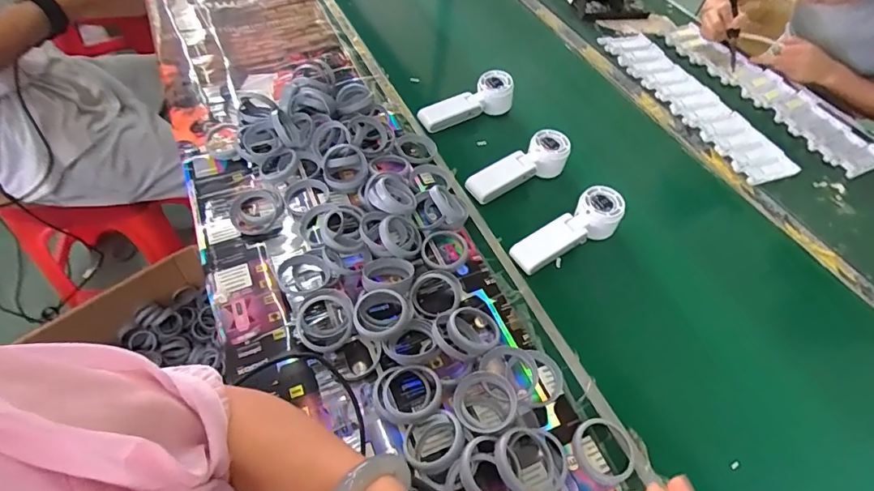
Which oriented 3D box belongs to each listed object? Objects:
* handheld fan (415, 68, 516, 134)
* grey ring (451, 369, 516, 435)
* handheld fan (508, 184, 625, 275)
[{"bbox_3d":[0.051,-0.232,0.792,0.161,0.064,0.045,-23,56,0],"label":"handheld fan"},{"bbox_3d":[0.046,0.152,0.463,0.060,0.010,0.061,-3,52,3],"label":"grey ring"},{"bbox_3d":[0.175,-0.017,0.632,0.166,0.034,0.054,-32,60,-7],"label":"handheld fan"}]

